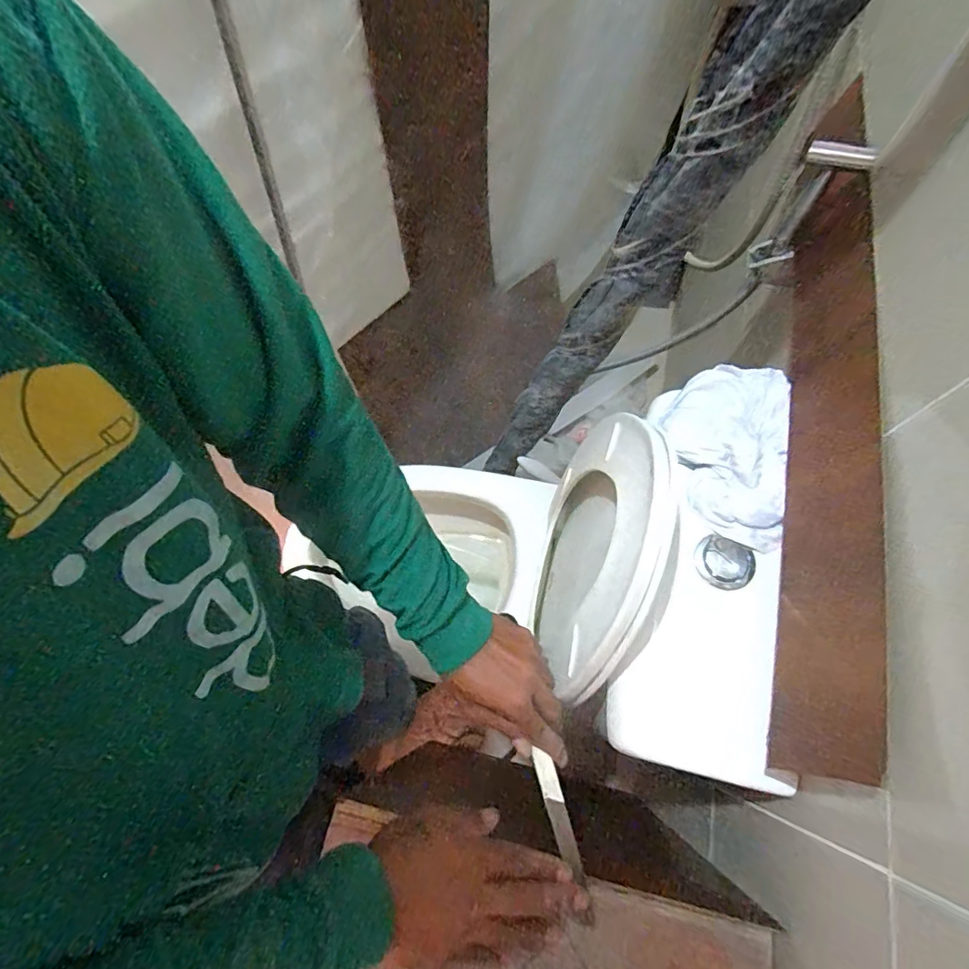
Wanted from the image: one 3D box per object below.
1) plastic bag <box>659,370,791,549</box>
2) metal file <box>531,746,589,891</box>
[{"bbox_3d":[0.241,-0.039,0.517,0.115,0.032,0.186,13,70,7],"label":"plastic bag"},{"bbox_3d":[0.067,0.296,0.460,0.018,0.010,0.103,-18,64,-4],"label":"metal file"}]

